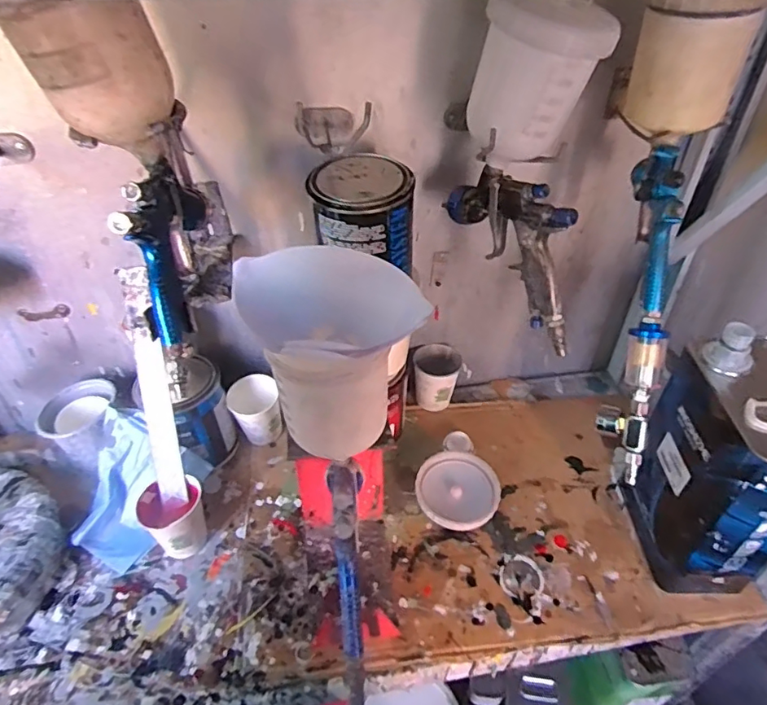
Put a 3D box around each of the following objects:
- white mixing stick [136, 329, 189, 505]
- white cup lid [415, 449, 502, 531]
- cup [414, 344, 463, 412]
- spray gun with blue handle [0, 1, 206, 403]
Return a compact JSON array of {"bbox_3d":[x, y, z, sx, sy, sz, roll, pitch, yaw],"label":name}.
[{"bbox_3d":[-0.262,0.080,0.628,0.031,0.209,0.011,-10,14,-27],"label":"white mixing stick"},{"bbox_3d":[0.096,0.179,0.691,0.103,0.021,0.099,-1,55,2],"label":"white cup lid"},{"bbox_3d":[0.082,0.040,0.809,0.068,0.083,0.072,-1,43,1],"label":"cup"},{"bbox_3d":[-0.205,-0.128,0.414,0.086,0.249,0.153,1,43,3],"label":"spray gun with blue handle"}]

